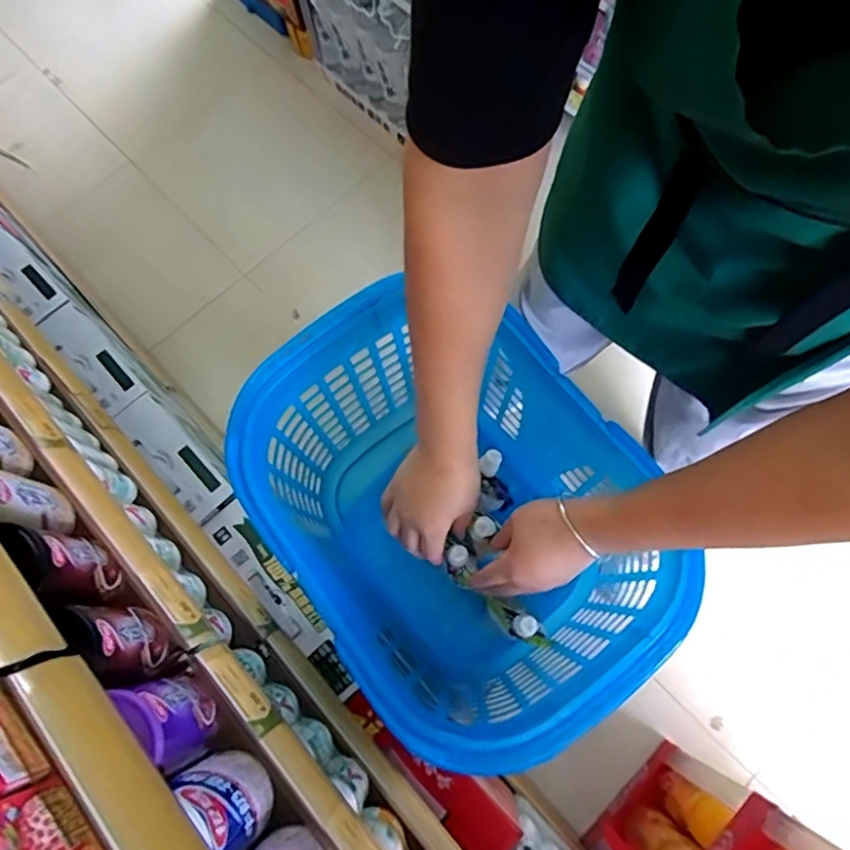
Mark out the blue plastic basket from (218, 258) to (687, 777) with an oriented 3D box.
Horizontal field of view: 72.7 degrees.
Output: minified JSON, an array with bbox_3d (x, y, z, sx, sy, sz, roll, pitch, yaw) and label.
[{"bbox_3d":[0.019,0.107,0.626,0.302,0.259,0.416,-35,74,-9],"label":"blue plastic basket"}]

